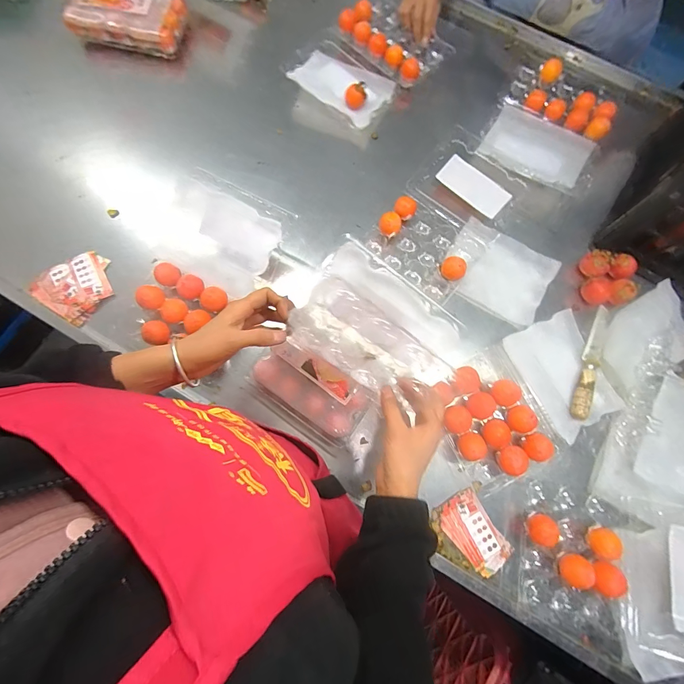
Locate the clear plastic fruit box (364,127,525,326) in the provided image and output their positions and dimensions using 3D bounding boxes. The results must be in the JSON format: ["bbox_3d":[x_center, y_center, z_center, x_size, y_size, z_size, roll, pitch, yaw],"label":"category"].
[{"bbox_3d":[0.200,-0.236,0.659,0.198,0.048,0.304,38,78,7],"label":"clear plastic fruit box"}]

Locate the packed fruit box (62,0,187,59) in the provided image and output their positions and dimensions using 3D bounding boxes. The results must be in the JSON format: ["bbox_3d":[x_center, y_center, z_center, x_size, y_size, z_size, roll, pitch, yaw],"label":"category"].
[{"bbox_3d":[-0.446,-0.685,0.730,0.211,0.058,0.128,9,76,0],"label":"packed fruit box"}]

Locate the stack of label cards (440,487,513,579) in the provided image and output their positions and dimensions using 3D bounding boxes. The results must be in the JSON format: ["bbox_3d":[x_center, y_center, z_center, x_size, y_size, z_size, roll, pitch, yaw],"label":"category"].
[{"bbox_3d":[0.205,0.296,0.540,0.069,0.008,0.115,-31,79,-9],"label":"stack of label cards"}]

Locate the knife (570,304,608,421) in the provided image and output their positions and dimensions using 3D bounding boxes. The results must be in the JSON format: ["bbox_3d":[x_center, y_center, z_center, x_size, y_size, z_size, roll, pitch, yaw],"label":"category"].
[{"bbox_3d":[0.427,0.031,0.595,0.024,0.017,0.211,23,76,3],"label":"knife"}]

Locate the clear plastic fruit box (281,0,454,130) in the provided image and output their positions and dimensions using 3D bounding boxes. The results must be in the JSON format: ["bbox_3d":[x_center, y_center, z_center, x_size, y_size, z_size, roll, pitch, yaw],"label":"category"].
[{"bbox_3d":[0.051,-0.607,0.760,0.224,0.070,0.308,43,78,8],"label":"clear plastic fruit box"}]

